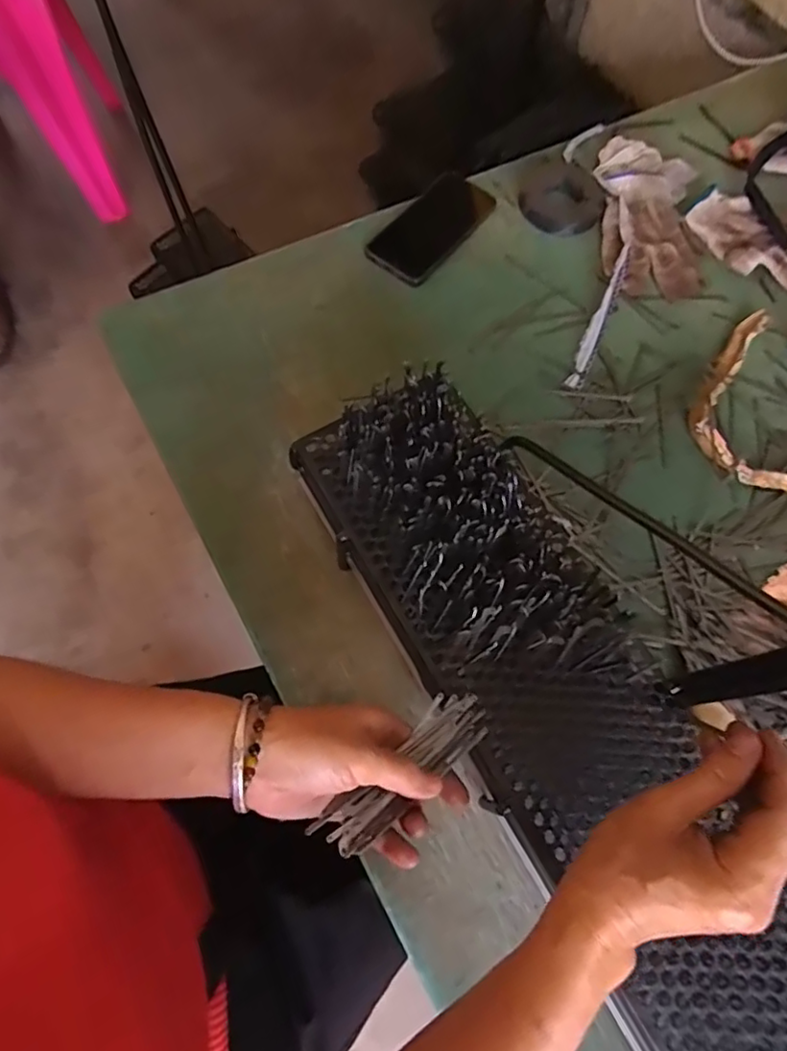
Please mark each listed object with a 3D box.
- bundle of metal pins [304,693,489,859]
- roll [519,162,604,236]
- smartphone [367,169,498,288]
[{"bbox_3d":[0.008,0.151,0.363,0.123,0.009,0.036,-35,73,-25],"label":"bundle of metal pins"},{"bbox_3d":[0.199,-0.381,0.685,0.091,0.015,0.098,1,68,-3],"label":"roll"},{"bbox_3d":[0.046,-0.342,0.663,0.077,0.013,0.170,37,71,12],"label":"smartphone"}]

